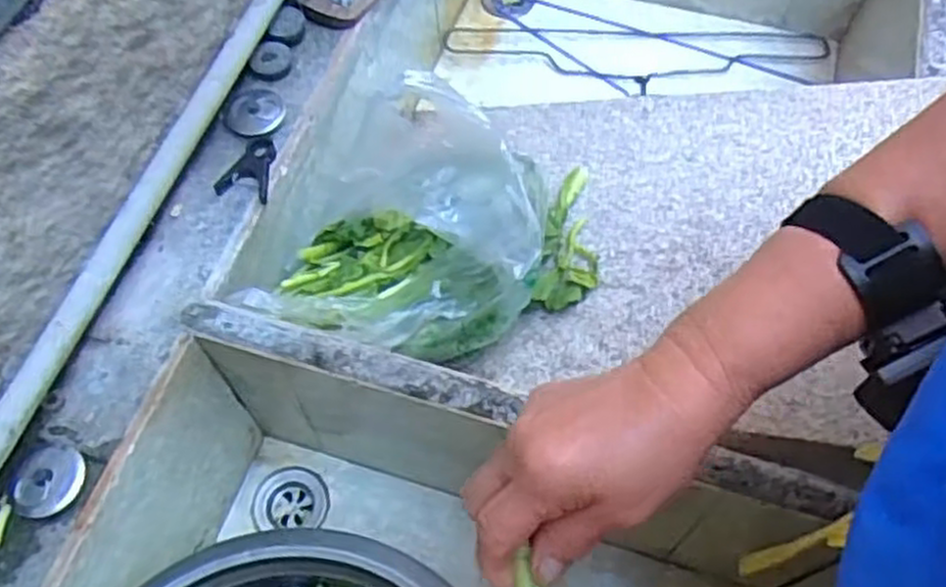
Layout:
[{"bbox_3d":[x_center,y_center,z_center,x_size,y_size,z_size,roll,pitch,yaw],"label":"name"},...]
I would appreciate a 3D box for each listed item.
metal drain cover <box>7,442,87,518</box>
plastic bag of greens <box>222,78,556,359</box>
[{"bbox_3d":[-0.265,0.115,0.485,0.041,0.009,0.045,12,63,3],"label":"metal drain cover"},{"bbox_3d":[-0.053,-0.054,0.584,0.208,0.143,0.196,13,63,4],"label":"plastic bag of greens"}]

